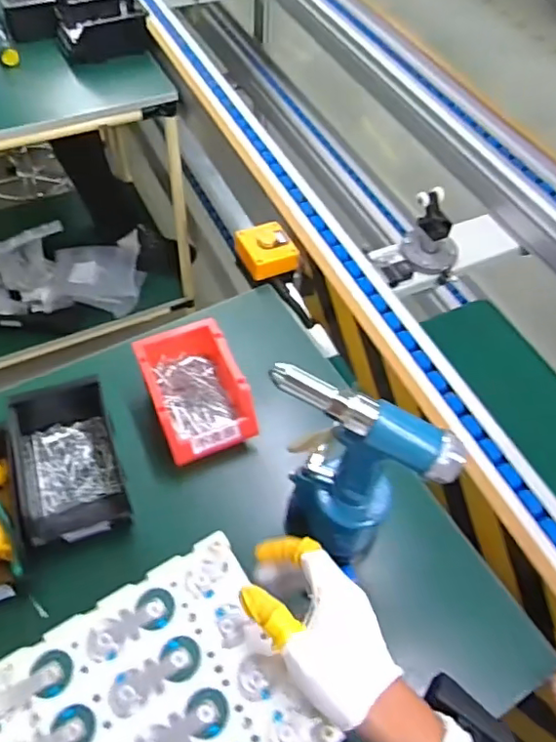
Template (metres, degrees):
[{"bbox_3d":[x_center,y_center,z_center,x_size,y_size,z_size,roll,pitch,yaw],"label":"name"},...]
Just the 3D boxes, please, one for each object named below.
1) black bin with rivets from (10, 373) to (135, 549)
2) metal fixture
[{"bbox_3d":[-0.239,0.100,0.646,0.104,0.080,0.187,-15,57,-13],"label":"black bin with rivets"},{"bbox_3d":[0.281,-0.239,1.007,0.109,0.109,0.110,19,56,10],"label":"metal fixture"}]

